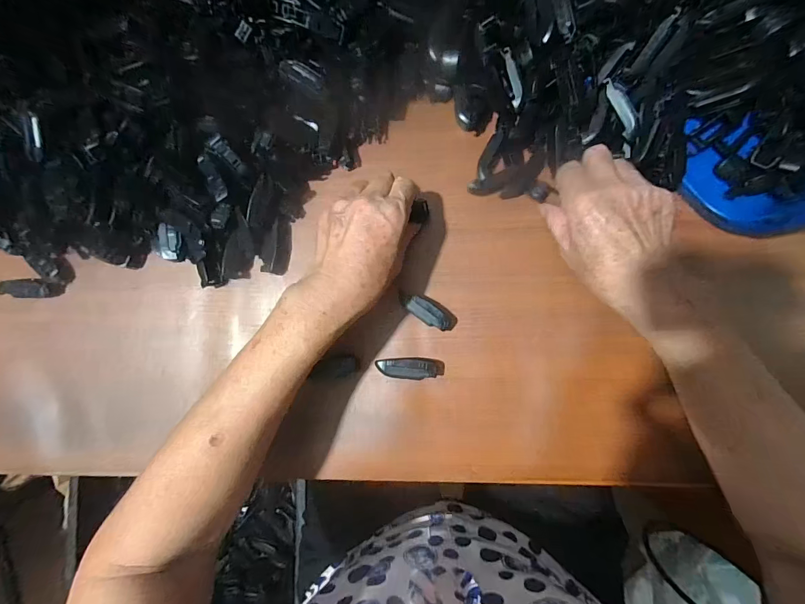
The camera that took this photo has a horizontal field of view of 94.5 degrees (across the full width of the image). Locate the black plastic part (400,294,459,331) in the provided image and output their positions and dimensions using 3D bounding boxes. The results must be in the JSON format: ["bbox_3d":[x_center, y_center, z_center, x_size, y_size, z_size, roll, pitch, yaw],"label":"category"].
[{"bbox_3d":[0.023,0.008,0.343,0.056,0.019,0.022,31,89,6],"label":"black plastic part"}]

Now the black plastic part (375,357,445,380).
[{"bbox_3d":[0.008,0.061,0.341,0.060,0.016,0.018,0,86,5],"label":"black plastic part"}]

